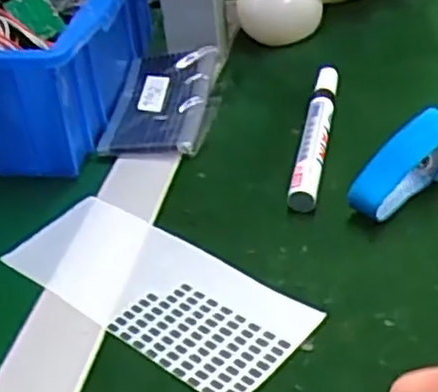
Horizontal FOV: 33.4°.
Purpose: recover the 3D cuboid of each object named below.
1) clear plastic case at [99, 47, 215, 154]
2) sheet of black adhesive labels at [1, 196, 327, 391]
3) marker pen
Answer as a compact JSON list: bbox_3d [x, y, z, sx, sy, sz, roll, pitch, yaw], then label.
[{"bbox_3d":[-0.040,-0.064,0.482,0.066,0.026,0.109,0,37,8],"label":"clear plastic case"},{"bbox_3d":[-0.032,0.043,0.350,0.153,0.004,0.062,26,48,33],"label":"sheet of black adhesive labels"},{"bbox_3d":[0.059,-0.040,0.442,0.017,0.017,0.143,4,37,13],"label":"marker pen"}]

